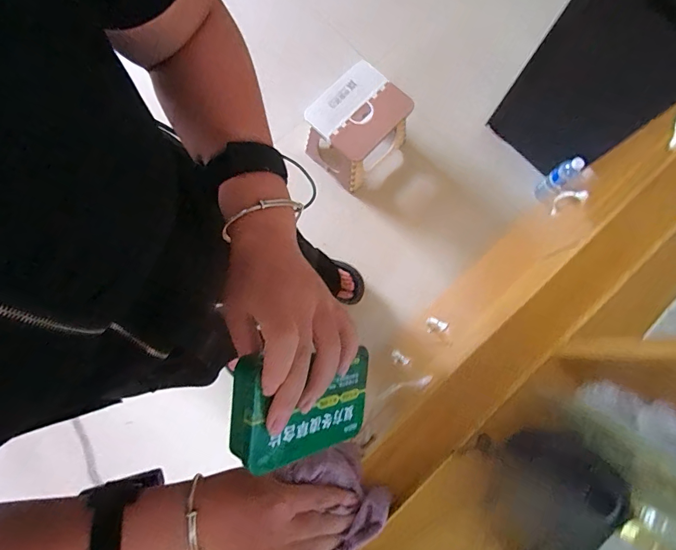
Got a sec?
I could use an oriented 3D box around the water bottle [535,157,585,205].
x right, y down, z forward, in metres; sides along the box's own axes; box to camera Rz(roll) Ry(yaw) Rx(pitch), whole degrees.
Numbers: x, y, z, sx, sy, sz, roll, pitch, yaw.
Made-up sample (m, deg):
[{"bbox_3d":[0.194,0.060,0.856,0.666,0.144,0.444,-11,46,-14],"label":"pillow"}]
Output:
[{"bbox_3d":[0.722,-0.306,1.322,0.066,0.220,0.074,-44,83,-8],"label":"water bottle"}]

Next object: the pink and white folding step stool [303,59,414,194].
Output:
[{"bbox_3d":[0.054,-0.487,1.364,0.311,0.230,0.245,-44,83,-8],"label":"pink and white folding step stool"}]

